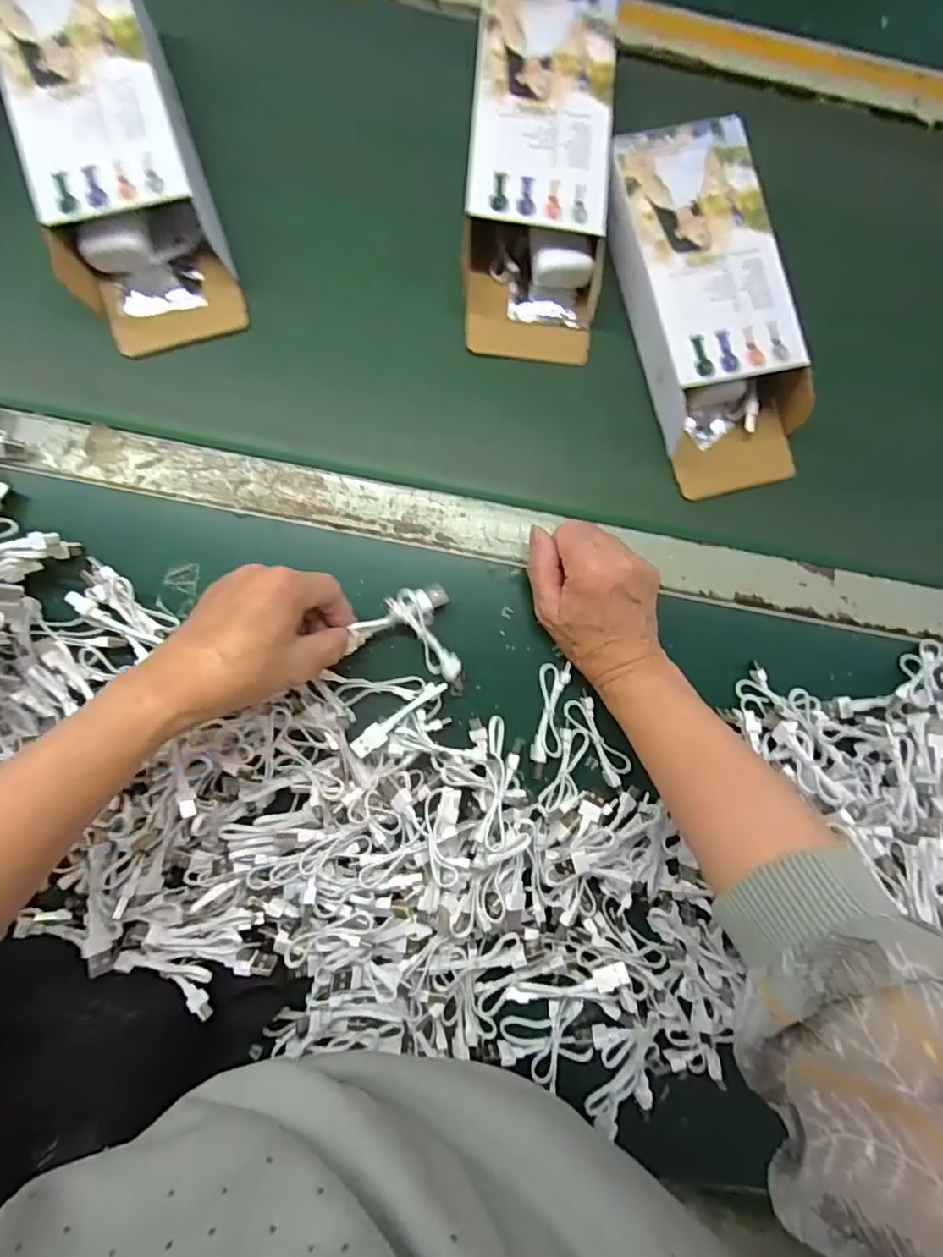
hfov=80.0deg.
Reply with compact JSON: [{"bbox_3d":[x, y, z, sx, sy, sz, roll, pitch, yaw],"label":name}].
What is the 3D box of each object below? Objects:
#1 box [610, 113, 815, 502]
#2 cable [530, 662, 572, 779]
[{"bbox_3d":[0.175,-0.234,0.416,0.110,0.053,0.258,-15,85,-6],"label":"box"},{"bbox_3d":[0.056,0.064,0.394,0.021,0.010,0.078,7,83,-3],"label":"cable"}]

